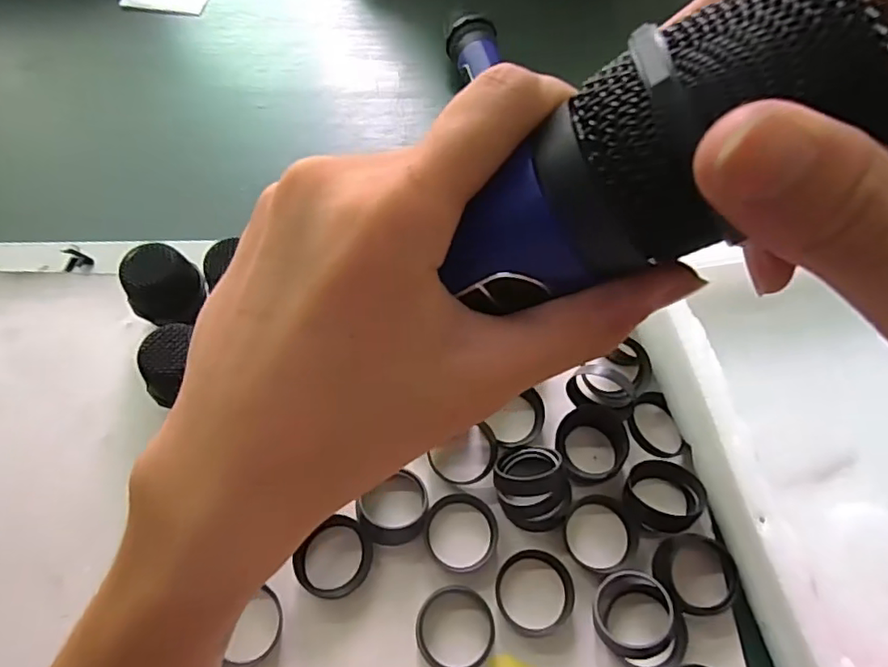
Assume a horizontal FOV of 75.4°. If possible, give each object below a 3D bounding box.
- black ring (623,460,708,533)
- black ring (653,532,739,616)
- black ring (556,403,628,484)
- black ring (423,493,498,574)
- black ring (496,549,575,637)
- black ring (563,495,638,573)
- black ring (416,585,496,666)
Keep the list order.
[{"bbox_3d":[0.134,0.099,0.353,0.042,0.016,0.044,0,60,-1],"label":"black ring"},{"bbox_3d":[0.146,0.137,0.330,0.046,0.017,0.044,0,60,-1],"label":"black ring"},{"bbox_3d":[0.095,0.069,0.369,0.043,0.015,0.053,33,65,17],"label":"black ring"},{"bbox_3d":[0.010,0.118,0.343,0.044,0.007,0.043,0,60,-1],"label":"black ring"},{"bbox_3d":[0.052,0.147,0.328,0.044,0.007,0.044,0,60,-1],"label":"black ring"},{"bbox_3d":[0.094,0.119,0.344,0.043,0.010,0.044,0,60,-1],"label":"black ring"},{"bbox_3d":[0.006,0.163,0.318,0.044,0.005,0.044,0,60,-1],"label":"black ring"}]

